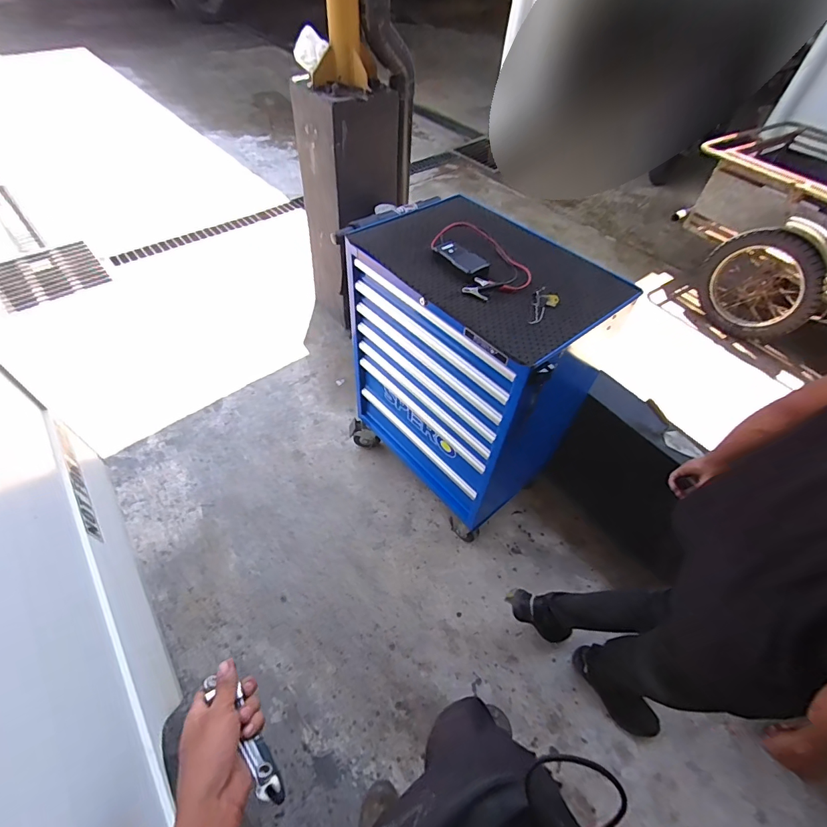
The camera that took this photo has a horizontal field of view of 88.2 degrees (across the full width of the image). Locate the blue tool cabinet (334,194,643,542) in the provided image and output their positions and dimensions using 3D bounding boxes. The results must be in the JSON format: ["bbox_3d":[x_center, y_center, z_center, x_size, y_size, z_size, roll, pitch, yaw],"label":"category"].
[{"bbox_3d":[0.171,-0.151,1.472,0.462,0.880,0.705,-34,61,-26],"label":"blue tool cabinet"}]

